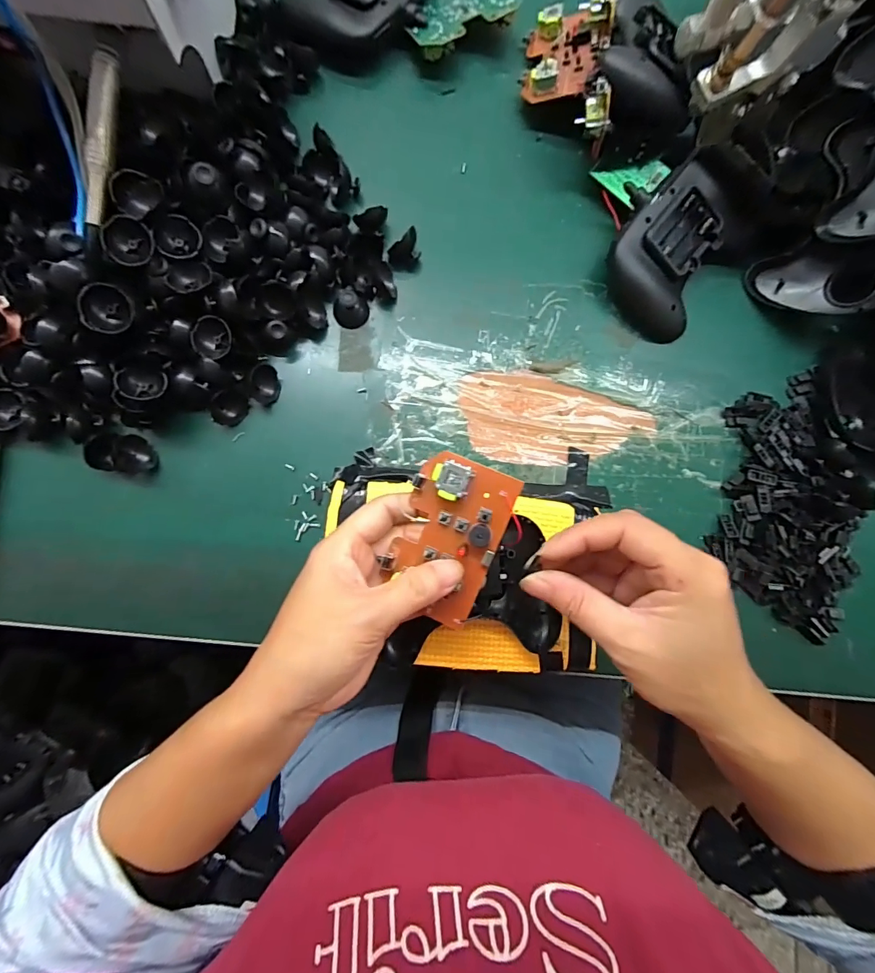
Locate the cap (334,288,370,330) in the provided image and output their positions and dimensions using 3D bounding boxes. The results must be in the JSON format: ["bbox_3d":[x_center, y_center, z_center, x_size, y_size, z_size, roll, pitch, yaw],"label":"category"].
[{"bbox_3d":[-0.064,-0.132,0.318,0.026,0.021,0.020,-18,86,-5],"label":"cap"}]

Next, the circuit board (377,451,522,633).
[{"bbox_3d":[0.005,0.029,0.236,0.056,0.014,0.089,24,97,7],"label":"circuit board"}]

